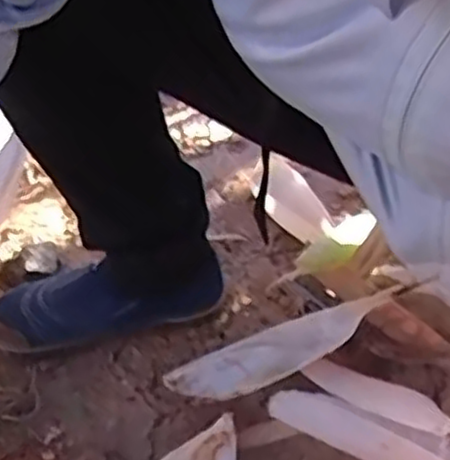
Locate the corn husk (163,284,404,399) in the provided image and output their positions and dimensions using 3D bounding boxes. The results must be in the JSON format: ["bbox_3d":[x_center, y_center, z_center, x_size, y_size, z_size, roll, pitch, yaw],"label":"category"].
[{"bbox_3d":[0.060,0.103,0.674,0.224,0.022,0.057,-19,44,-20],"label":"corn husk"}]

